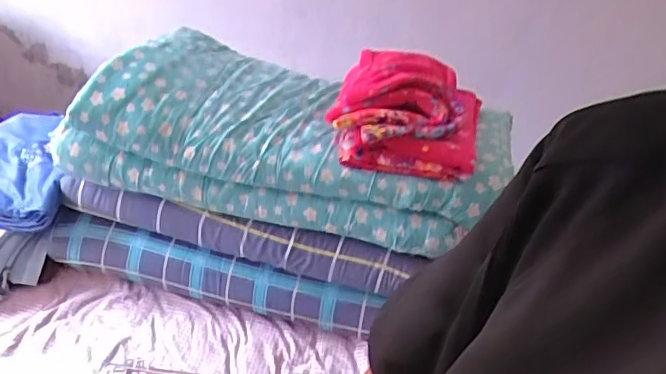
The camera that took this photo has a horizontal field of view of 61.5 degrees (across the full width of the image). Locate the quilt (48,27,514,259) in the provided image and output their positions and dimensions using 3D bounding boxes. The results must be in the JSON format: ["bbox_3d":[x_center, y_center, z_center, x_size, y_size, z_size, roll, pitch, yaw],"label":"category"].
[{"bbox_3d":[-0.088,-0.125,1.277,0.937,0.253,0.390,9,32,8],"label":"quilt"}]

